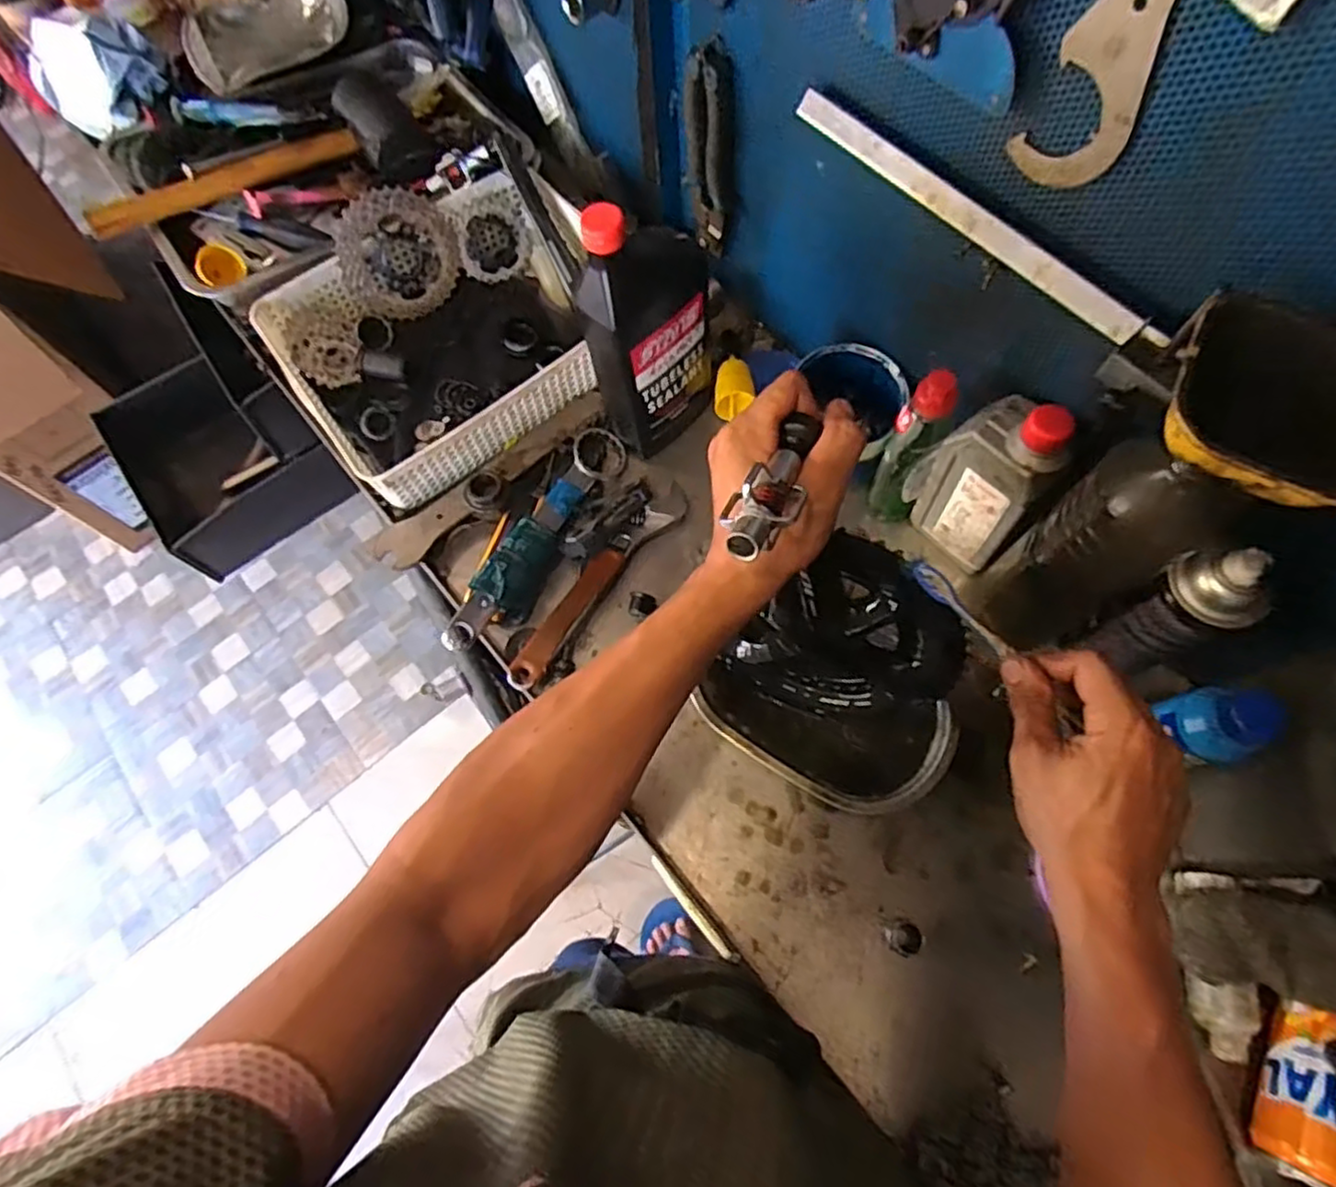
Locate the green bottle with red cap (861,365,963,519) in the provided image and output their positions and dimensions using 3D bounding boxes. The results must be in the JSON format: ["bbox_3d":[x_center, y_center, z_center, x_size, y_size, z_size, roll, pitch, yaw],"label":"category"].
[{"bbox_3d":[0.207,-0.124,0.592,0.039,0.166,0.054,21,69,12],"label":"green bottle with red cap"}]

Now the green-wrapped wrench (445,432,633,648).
[{"bbox_3d":[-0.118,-0.059,0.636,0.046,0.037,0.256,26,70,14],"label":"green-wrapped wrench"}]

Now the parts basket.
[{"bbox_3d":[-0.224,-0.264,0.704,0.299,0.106,0.257,-37,69,-12],"label":"parts basket"}]

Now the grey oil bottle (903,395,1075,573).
[{"bbox_3d":[0.251,-0.093,0.557,0.047,0.171,0.092,-39,70,-13],"label":"grey oil bottle"}]

